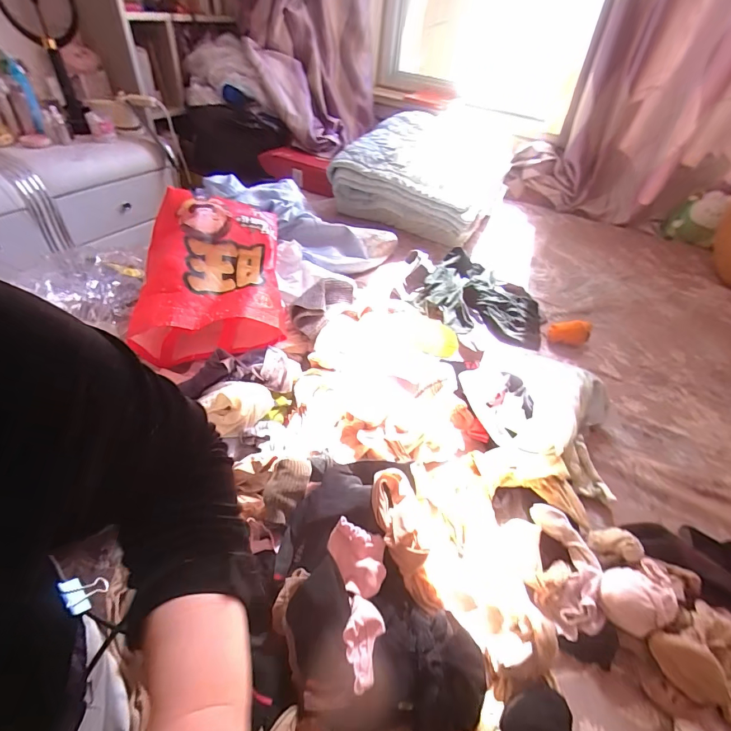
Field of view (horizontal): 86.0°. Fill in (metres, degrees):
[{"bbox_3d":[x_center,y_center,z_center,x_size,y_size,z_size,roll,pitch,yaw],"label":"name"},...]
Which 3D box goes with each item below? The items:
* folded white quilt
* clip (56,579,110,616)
[{"bbox_3d":[0.233,-0.657,1.335,0.491,0.221,0.593,21,46,15],"label":"folded white quilt"},{"bbox_3d":[-0.262,0.213,0.363,0.017,0.038,0.032,-46,62,12],"label":"clip"}]

